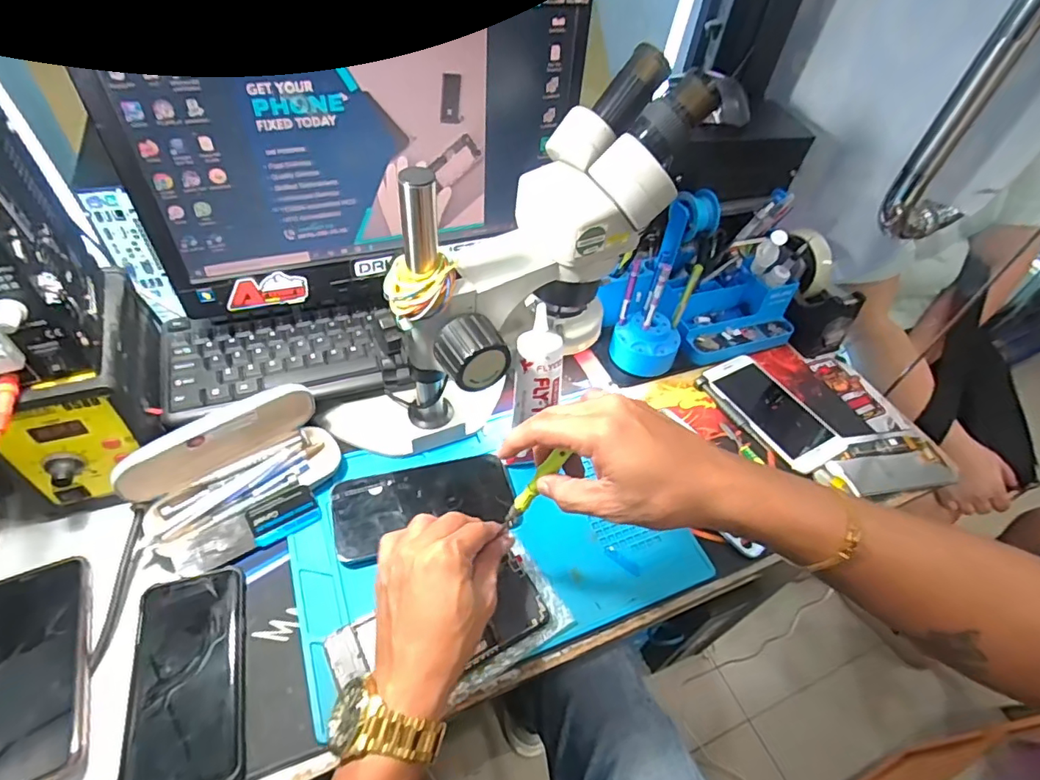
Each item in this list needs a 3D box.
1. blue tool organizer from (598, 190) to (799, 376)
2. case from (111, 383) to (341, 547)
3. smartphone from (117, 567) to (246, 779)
[{"bbox_3d":[0.215,-0.128,0.625,0.234,0.147,0.137,-14,52,-18],"label":"blue tool organizer"},{"bbox_3d":[-0.246,0.062,0.461,0.163,0.063,0.076,-27,57,-27],"label":"case"},{"bbox_3d":[-0.237,0.205,0.378,0.071,0.013,0.150,-11,51,-16],"label":"smartphone"}]

